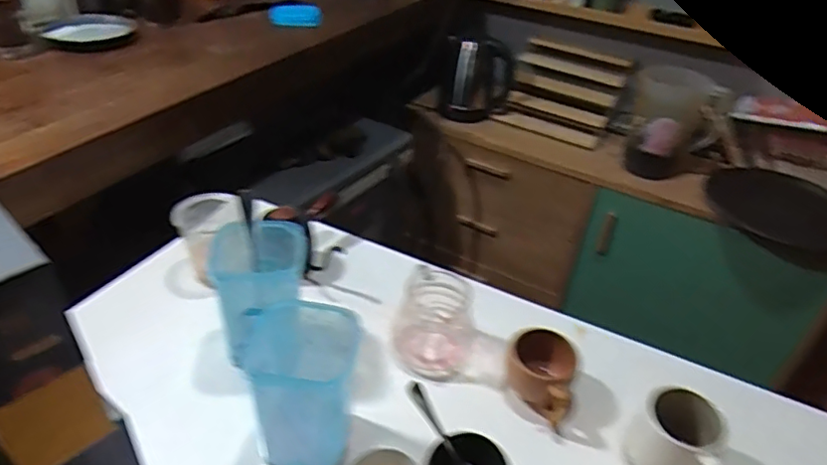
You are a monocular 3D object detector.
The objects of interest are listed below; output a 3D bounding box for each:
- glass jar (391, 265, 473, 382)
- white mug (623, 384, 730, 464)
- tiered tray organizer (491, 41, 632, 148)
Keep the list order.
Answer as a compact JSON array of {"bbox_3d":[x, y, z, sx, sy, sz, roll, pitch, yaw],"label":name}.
[{"bbox_3d":[0.025,0.111,0.701,0.096,0.090,0.101,3,36,-2],"label":"glass jar"},{"bbox_3d":[0.274,0.218,0.585,0.071,0.079,0.100,-24,45,-34],"label":"white mug"},{"bbox_3d":[0.414,-0.391,1.600,0.294,0.191,0.201,20,39,20],"label":"tiered tray organizer"}]

